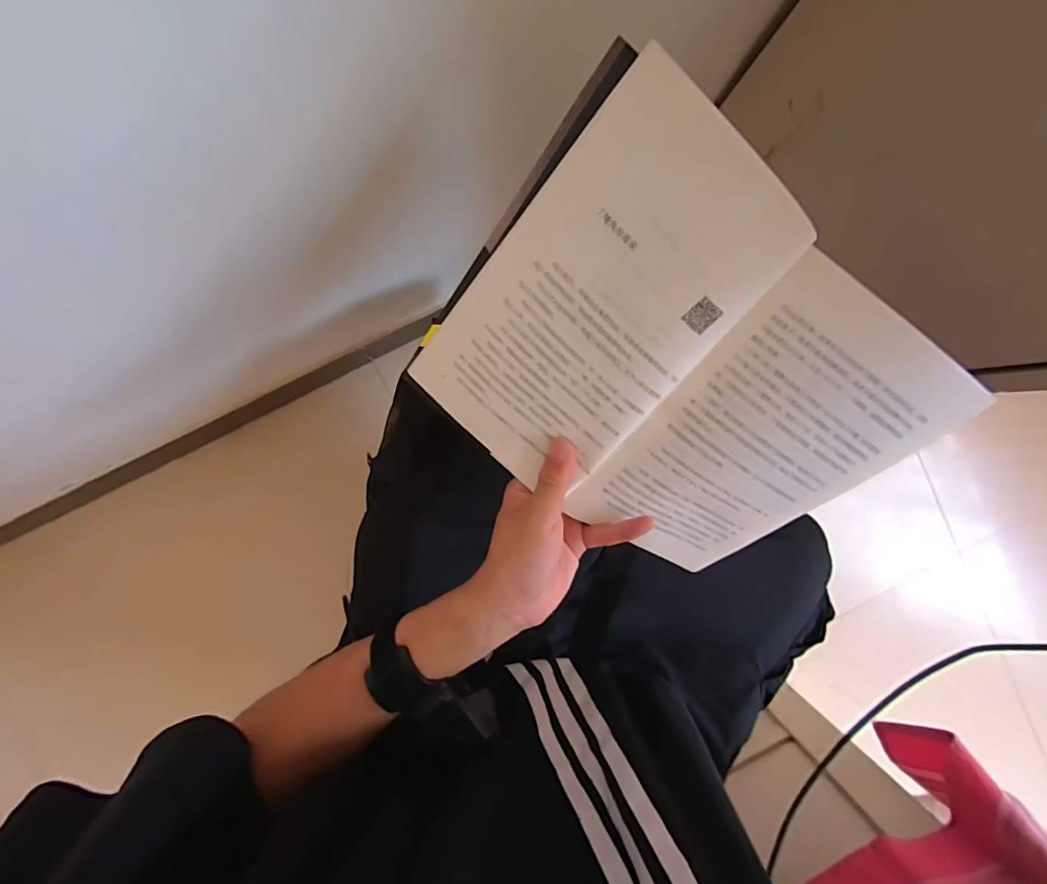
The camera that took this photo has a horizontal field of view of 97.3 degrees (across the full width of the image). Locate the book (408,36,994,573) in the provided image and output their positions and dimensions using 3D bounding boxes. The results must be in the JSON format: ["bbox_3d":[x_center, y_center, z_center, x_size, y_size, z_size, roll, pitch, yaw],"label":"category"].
[{"bbox_3d":[0.085,-0.031,0.268,0.254,0.024,0.204,35,124,-13],"label":"book"}]

